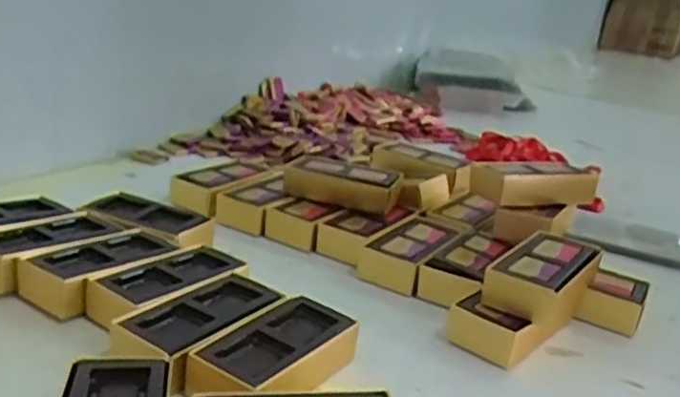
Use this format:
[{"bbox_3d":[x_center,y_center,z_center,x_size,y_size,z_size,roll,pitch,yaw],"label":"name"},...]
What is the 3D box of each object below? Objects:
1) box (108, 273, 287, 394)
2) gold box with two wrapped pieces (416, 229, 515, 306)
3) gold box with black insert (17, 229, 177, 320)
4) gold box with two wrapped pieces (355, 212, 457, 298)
[{"bbox_3d":[-0.097,0.090,0.486,0.065,0.029,0.123,16,21,24],"label":"box"},{"bbox_3d":[0.118,0.060,0.635,0.056,0.038,0.122,16,21,26],"label":"gold box with two wrapped pieces"},{"bbox_3d":[-0.189,0.057,0.553,0.062,0.038,0.112,17,22,28],"label":"gold box with black insert"},{"bbox_3d":[0.071,0.050,0.659,0.066,0.037,0.114,18,22,28],"label":"gold box with two wrapped pieces"}]

